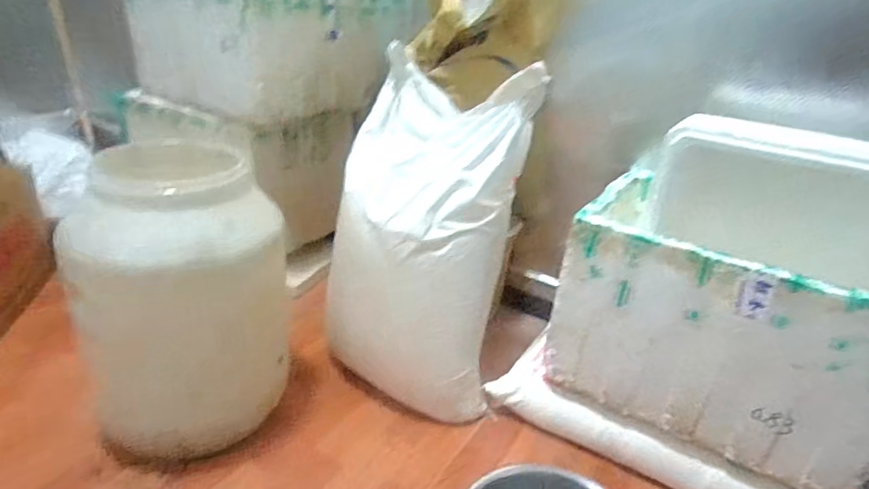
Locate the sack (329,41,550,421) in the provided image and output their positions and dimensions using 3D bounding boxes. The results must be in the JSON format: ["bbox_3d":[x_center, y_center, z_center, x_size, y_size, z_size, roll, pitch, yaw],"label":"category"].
[{"bbox_3d":[-0.028,0.005,1.240,0.410,0.824,0.285,13,24,14],"label":"sack"}]

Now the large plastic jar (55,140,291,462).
[{"bbox_3d":[-0.469,0.116,1.052,0.314,0.520,0.305,5,26,-2],"label":"large plastic jar"}]

